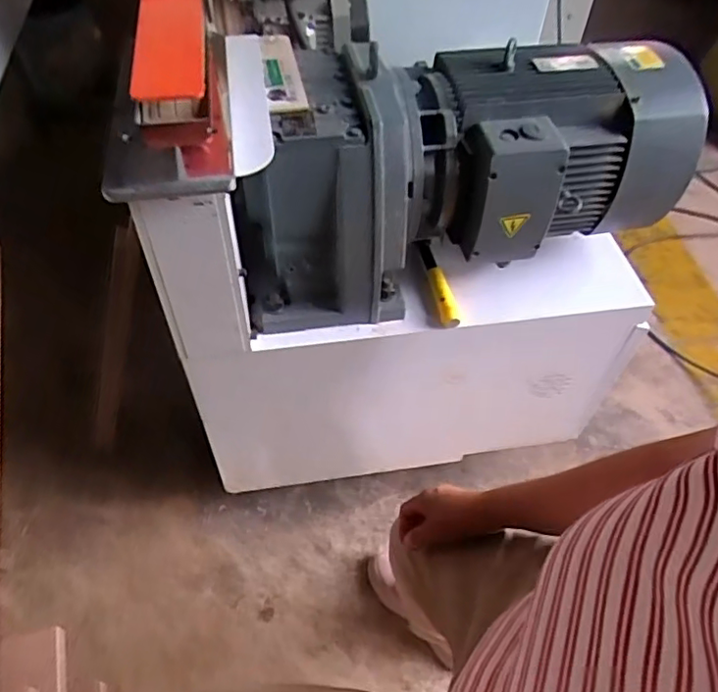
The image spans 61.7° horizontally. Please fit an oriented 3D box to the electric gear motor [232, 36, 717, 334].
[{"bbox_3d":[0.139,-0.256,0.919,0.649,0.301,0.278,-12,53,-11],"label":"electric gear motor"}]

